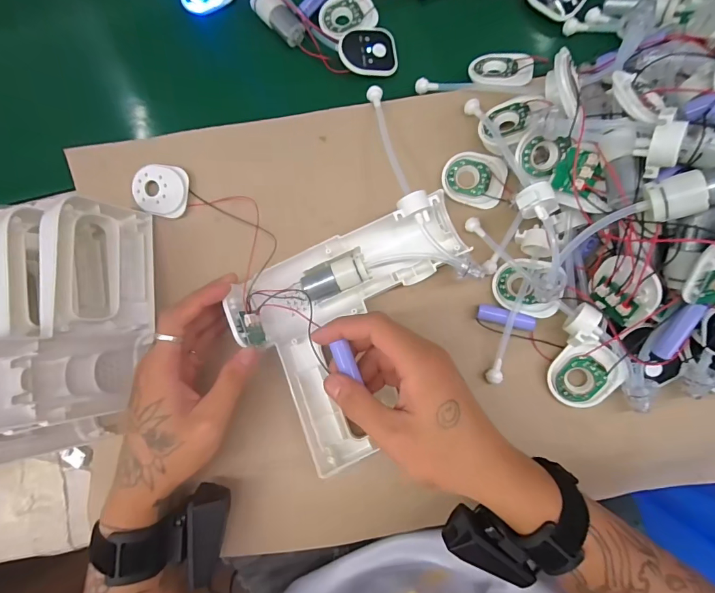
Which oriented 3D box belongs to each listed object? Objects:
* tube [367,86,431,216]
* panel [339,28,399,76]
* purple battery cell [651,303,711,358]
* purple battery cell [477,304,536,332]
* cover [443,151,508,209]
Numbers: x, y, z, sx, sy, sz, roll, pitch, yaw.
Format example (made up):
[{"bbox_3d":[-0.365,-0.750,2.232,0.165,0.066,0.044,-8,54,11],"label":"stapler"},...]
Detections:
[{"bbox_3d":[0.034,-0.133,0.359,0.024,0.036,0.133,-16,83,3],"label":"tube"},{"bbox_3d":[0.010,-0.244,0.392,0.057,0.008,0.050,-13,86,-14],"label":"panel"},{"bbox_3d":[0.239,0.025,0.292,0.012,0.010,0.049,21,121,7],"label":"purple battery cell"},{"bbox_3d":[0.132,0.019,0.352,0.050,0.014,0.016,14,85,6],"label":"purple battery cell"},{"bbox_3d":[0.109,-0.110,0.371,0.058,0.006,0.048,15,85,6],"label":"cover"}]

